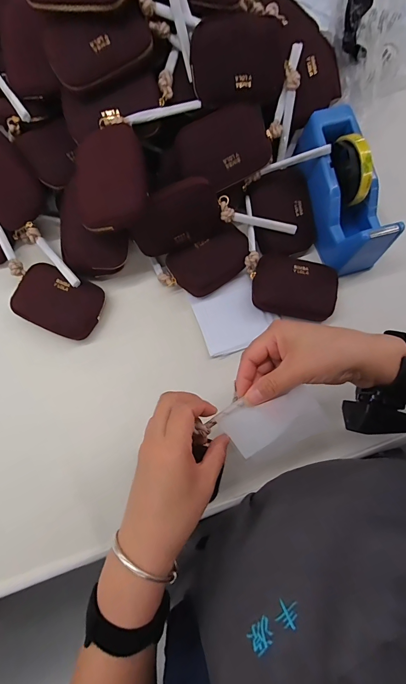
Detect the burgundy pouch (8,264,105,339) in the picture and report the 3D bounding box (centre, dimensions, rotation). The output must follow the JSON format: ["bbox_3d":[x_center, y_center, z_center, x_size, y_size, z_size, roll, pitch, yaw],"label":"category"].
[{"bbox_3d":[-0.198,-0.056,0.439,0.118,0.028,0.078,25,78,5],"label":"burgundy pouch"}]

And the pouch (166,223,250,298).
[{"bbox_3d":[0.012,-0.114,0.452,0.113,0.030,0.073,-28,79,-7],"label":"pouch"}]

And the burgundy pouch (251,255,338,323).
[{"bbox_3d":[0.128,-0.076,0.448,0.113,0.025,0.082,15,78,2],"label":"burgundy pouch"}]

